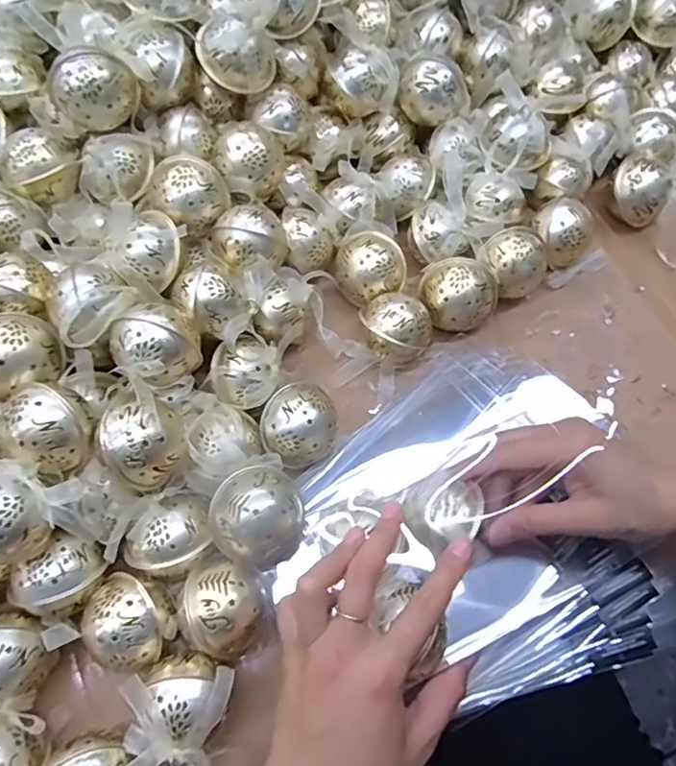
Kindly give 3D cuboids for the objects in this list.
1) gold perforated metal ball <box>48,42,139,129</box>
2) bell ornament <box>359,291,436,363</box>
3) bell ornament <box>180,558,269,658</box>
[{"bbox_3d":[-0.176,-0.213,0.413,0.056,0.053,0.044,-30,71,-14],"label":"gold perforated metal ball"},{"bbox_3d":[0.046,-0.044,0.440,0.052,0.042,0.046,-16,68,-9],"label":"bell ornament"},{"bbox_3d":[-0.070,0.140,0.354,0.048,0.045,0.054,-41,74,-17],"label":"bell ornament"}]

